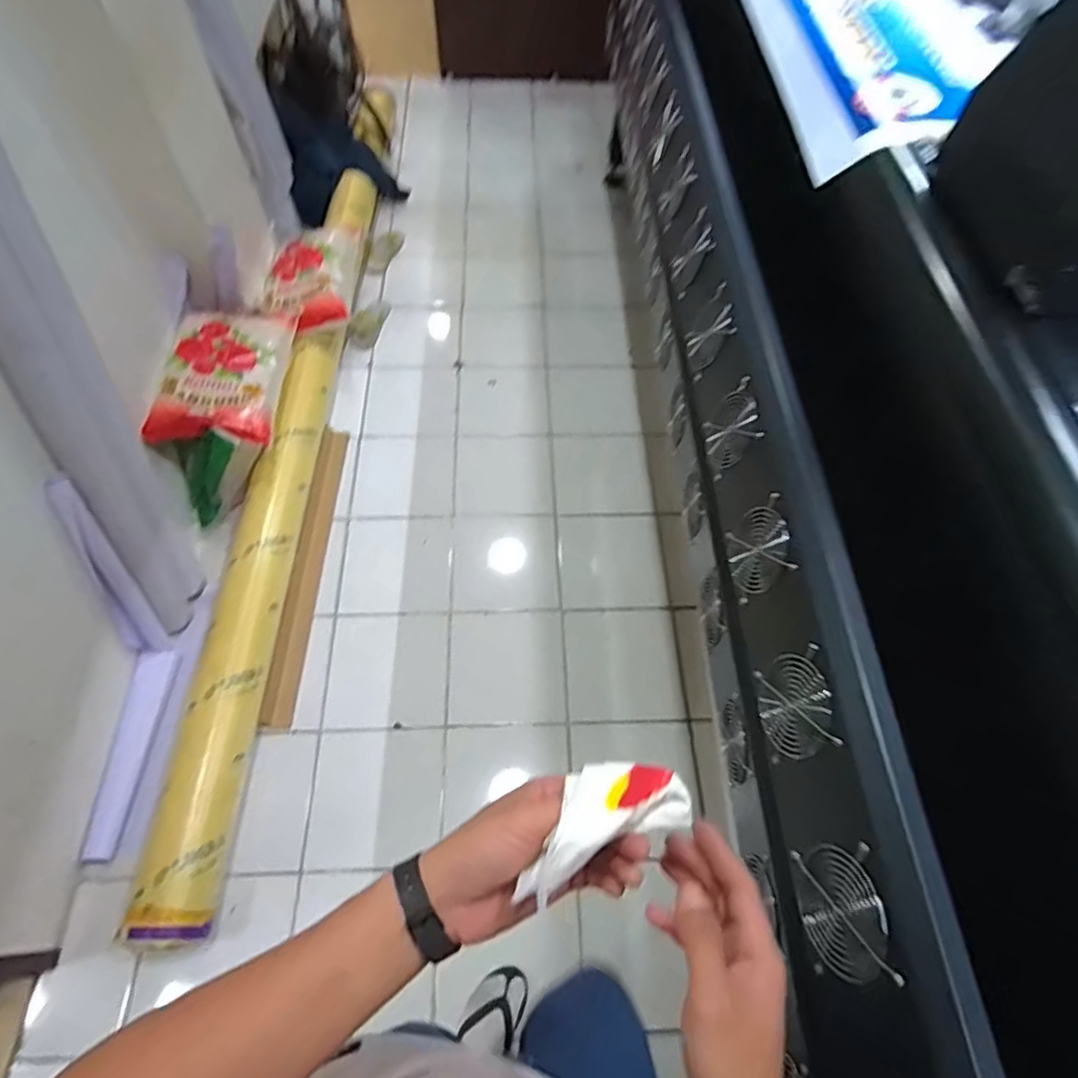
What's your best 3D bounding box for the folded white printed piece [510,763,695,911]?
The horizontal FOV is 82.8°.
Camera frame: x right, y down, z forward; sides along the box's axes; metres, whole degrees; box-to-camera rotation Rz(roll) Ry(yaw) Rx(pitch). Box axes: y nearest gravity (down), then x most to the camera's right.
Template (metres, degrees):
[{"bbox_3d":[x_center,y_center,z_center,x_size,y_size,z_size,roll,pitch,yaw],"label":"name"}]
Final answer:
[{"bbox_3d":[0.034,0.170,0.368,0.111,0.024,0.056,-30,65,-13],"label":"folded white printed piece"}]

